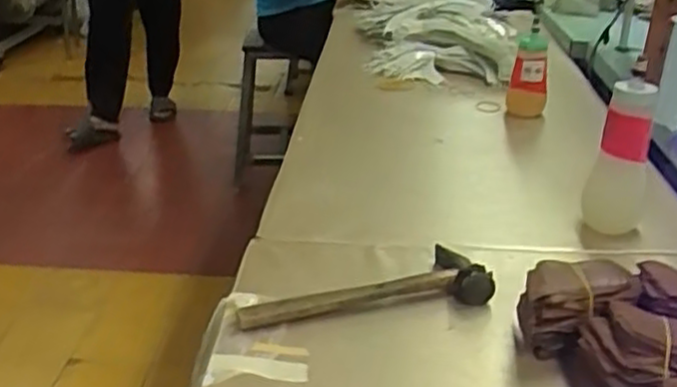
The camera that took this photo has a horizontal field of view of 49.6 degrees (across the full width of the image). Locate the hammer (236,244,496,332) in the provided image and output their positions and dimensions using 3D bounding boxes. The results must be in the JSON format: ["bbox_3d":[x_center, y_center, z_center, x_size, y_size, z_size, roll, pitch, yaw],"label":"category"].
[{"bbox_3d":[0.023,0.090,0.719,0.243,0.032,0.086,-5,26,-13],"label":"hammer"}]

